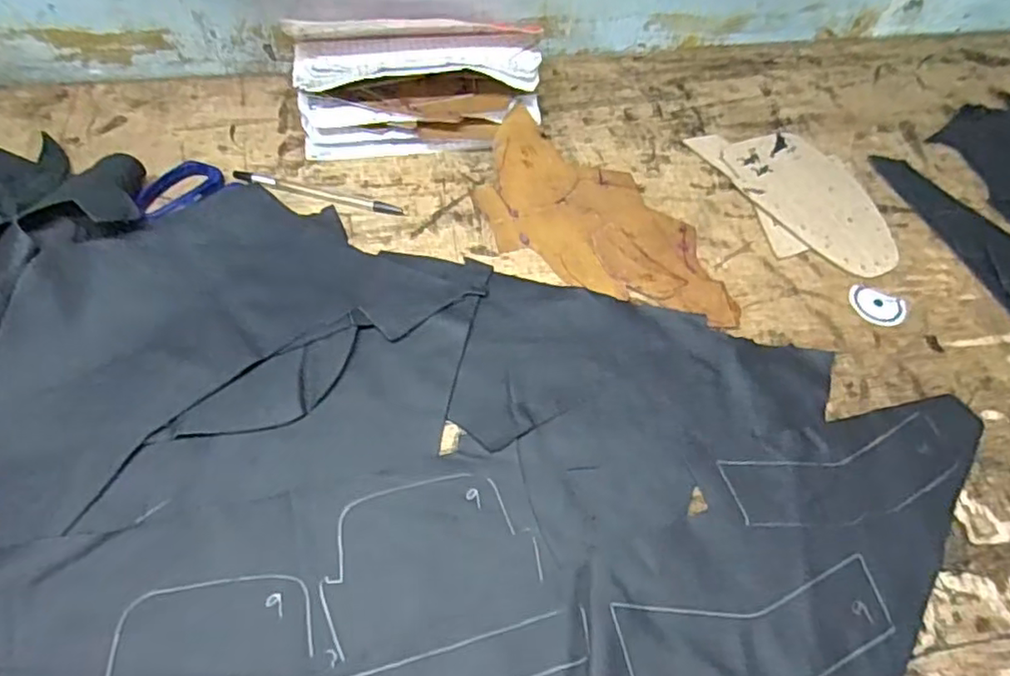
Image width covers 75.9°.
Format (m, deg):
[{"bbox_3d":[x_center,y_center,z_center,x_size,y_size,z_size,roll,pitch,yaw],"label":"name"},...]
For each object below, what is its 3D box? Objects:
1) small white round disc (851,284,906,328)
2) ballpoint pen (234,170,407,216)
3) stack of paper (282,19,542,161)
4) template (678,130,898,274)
[{"bbox_3d":[0.272,-0.023,0.475,0.039,0.004,0.032,24,57,12],"label":"small white round disc"},{"bbox_3d":[-0.145,-0.113,0.502,0.136,0.006,0.012,12,55,5],"label":"ballpoint pen"},{"bbox_3d":[-0.072,-0.211,0.536,0.196,0.074,0.097,-2,55,-5],"label":"stack of paper"},{"bbox_3d":[0.246,-0.119,0.536,0.109,0.006,0.175,-17,58,-14],"label":"template"}]

